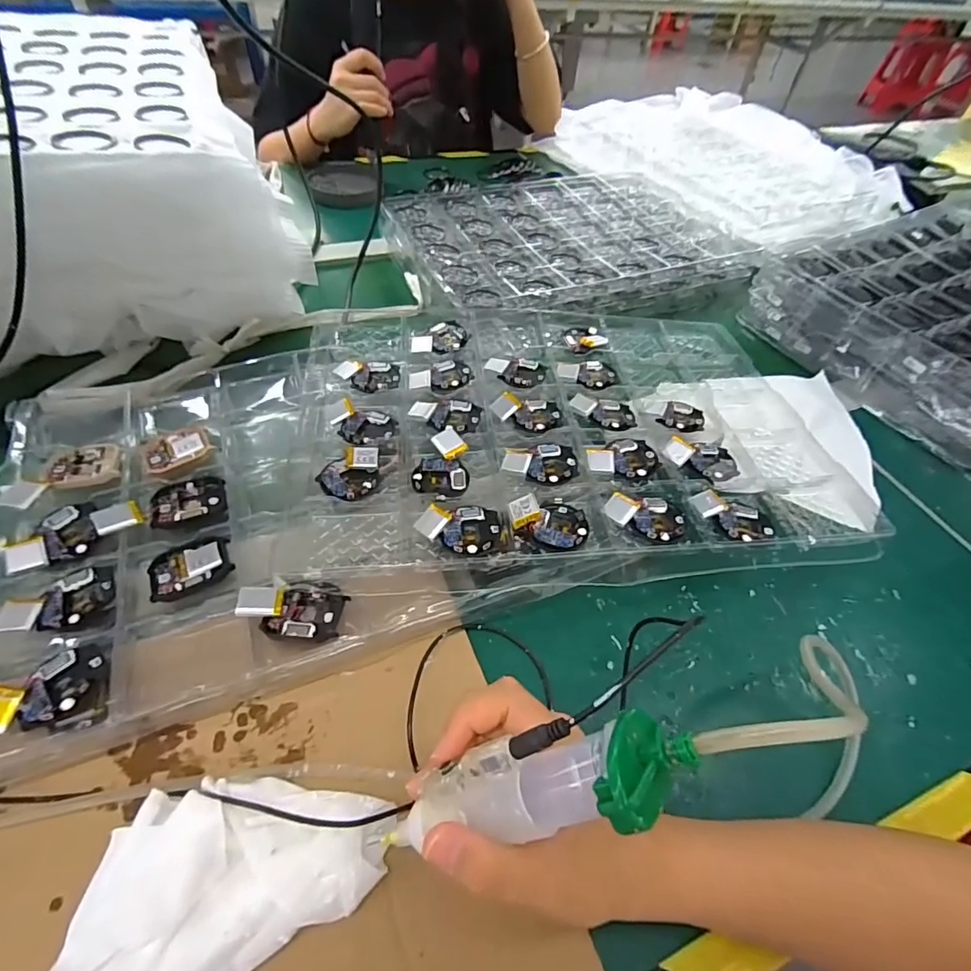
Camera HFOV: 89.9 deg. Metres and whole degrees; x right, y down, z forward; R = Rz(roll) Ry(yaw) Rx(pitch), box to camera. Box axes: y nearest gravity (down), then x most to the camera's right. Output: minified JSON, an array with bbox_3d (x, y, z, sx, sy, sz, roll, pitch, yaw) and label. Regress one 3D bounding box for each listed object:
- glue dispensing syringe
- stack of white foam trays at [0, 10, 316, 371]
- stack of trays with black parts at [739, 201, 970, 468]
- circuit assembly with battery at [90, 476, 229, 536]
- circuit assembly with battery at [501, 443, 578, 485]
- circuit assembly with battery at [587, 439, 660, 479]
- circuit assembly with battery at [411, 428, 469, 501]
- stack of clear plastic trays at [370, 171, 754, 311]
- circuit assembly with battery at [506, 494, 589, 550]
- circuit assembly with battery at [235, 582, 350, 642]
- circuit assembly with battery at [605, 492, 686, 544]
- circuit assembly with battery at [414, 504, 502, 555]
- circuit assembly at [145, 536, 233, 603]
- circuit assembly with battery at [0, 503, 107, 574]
[{"bbox_3d":[0.021,0.117,0.191,0.123,0.039,0.032,-31,45,27],"label":"glue dispensing syringe"},{"bbox_3d":[-0.453,-0.336,0.524,0.388,0.163,0.461,-20,56,-19],"label":"stack of white foam trays"},{"bbox_3d":[0.585,-0.216,0.590,0.443,0.070,0.308,-22,57,-21],"label":"stack of trays with black parts"},{"bbox_3d":[-0.237,0.016,0.359,0.081,0.022,0.042,-15,51,-33],"label":"circuit assembly with battery"},{"bbox_3d":[0.043,-0.018,0.384,0.057,0.009,0.040,1,52,-4],"label":"circuit assembly with battery"},{"bbox_3d":[0.110,-0.022,0.391,0.059,0.009,0.038,-3,52,-7],"label":"circuit assembly with battery"},{"bbox_3d":[-0.035,-0.017,0.374,0.041,0.013,0.059,0,52,-5],"label":"circuit assembly with battery"},{"bbox_3d":[0.103,-0.357,0.690,0.446,0.045,0.326,-15,55,-16],"label":"stack of clear plastic trays"},{"bbox_3d":[0.046,0.027,0.346,0.051,0.012,0.045,-5,53,-9],"label":"circuit assembly with battery"},{"bbox_3d":[-0.122,0.079,0.314,0.062,0.023,0.038,8,52,1],"label":"circuit assembly with battery"},{"bbox_3d":[0.118,0.021,0.357,0.056,0.010,0.038,23,54,13],"label":"circuit assembly with battery"},{"bbox_3d":[-0.018,0.030,0.339,0.057,0.010,0.039,-1,52,-6],"label":"circuit assembly with battery"},{"bbox_3d":[-0.202,0.057,0.336,0.050,0.009,0.038,-17,56,-17],"label":"circuit assembly"},{"bbox_3d":[-0.295,0.032,0.332,0.048,0.009,0.045,-17,56,-17],"label":"circuit assembly with battery"}]

